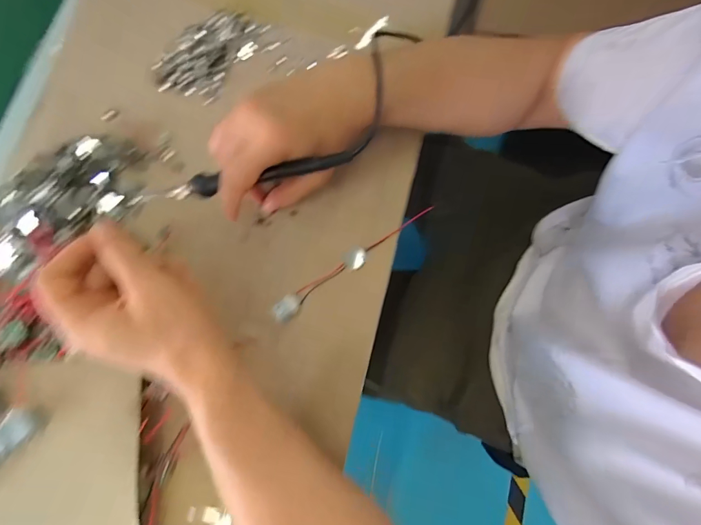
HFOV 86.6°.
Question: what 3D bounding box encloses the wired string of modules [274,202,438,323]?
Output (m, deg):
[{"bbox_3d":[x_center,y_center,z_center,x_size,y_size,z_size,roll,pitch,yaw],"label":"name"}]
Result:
[{"bbox_3d":[0.005,-0.006,0.359,0.185,0.018,0.021,-38,79,-8],"label":"wired string of modules"}]

